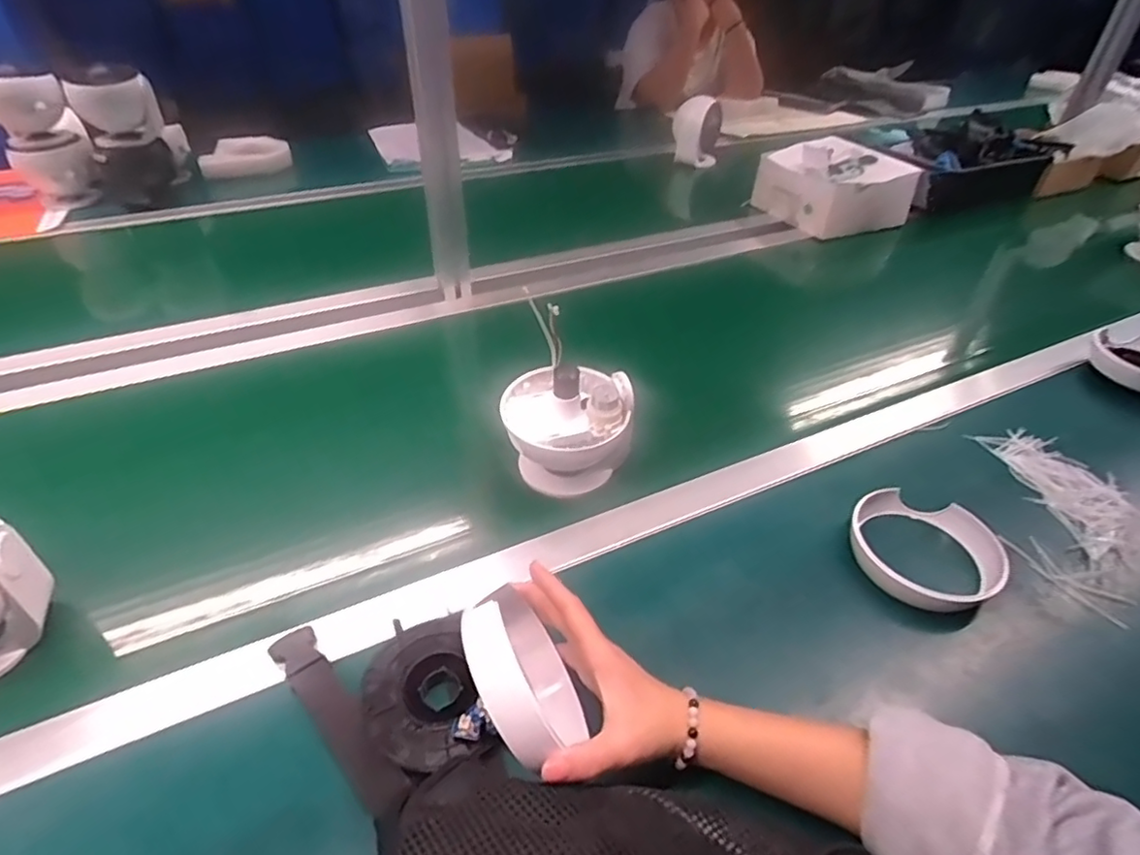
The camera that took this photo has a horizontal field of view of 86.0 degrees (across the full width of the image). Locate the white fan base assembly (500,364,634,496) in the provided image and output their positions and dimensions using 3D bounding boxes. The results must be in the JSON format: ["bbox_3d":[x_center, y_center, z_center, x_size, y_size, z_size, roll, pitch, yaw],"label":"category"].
[{"bbox_3d":[-0.003,-0.004,0.579,0.115,0.107,0.105,-8,41,-12],"label":"white fan base assembly"}]

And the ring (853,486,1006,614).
[{"bbox_3d":[0.303,0.102,0.520,0.121,0.025,0.111,1,40,-1],"label":"ring"}]

